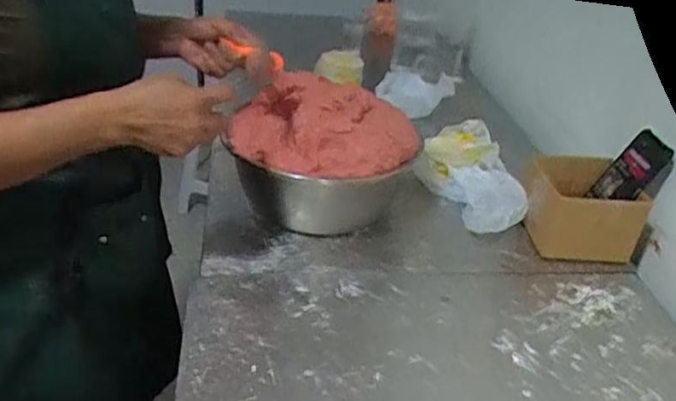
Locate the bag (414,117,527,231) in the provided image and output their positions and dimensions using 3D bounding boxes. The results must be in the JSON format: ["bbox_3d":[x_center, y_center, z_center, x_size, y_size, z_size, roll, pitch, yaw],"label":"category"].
[{"bbox_3d":[0.202,-0.027,0.959,0.128,0.088,0.206,-3,34,-14],"label":"bag"}]

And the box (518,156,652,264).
[{"bbox_3d":[0.346,0.004,0.924,0.141,0.091,0.163,3,33,-4],"label":"box"}]

